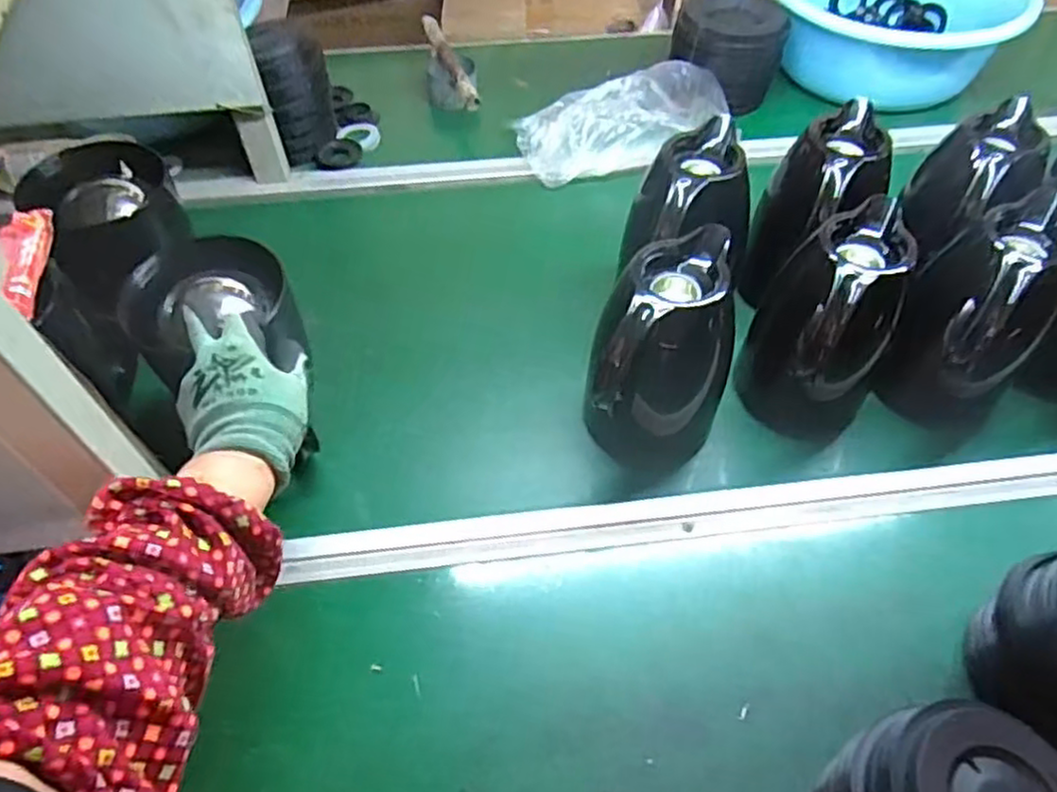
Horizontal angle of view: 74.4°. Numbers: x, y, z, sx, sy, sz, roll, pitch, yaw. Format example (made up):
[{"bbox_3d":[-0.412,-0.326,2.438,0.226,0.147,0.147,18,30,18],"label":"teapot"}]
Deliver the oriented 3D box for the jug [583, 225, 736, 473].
[{"bbox_3d":[0.120,-0.023,0.614,0.107,0.195,0.143,20,57,13],"label":"jug"}]

